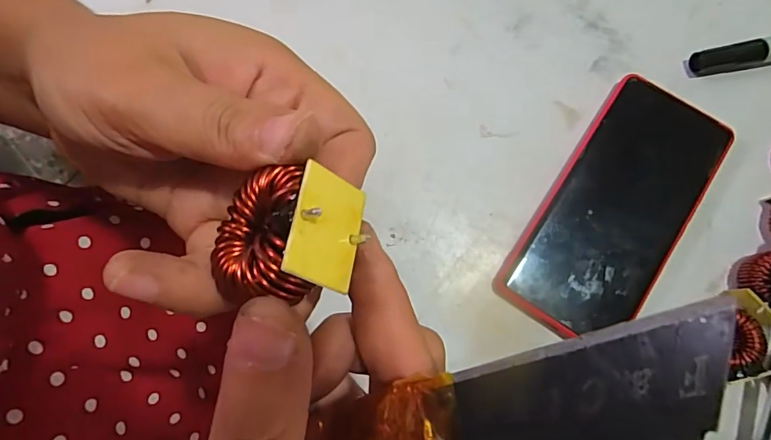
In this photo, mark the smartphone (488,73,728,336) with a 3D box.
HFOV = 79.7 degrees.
[{"bbox_3d":[0.138,-0.006,0.279,0.080,0.014,0.160,33,81,6],"label":"smartphone"}]

